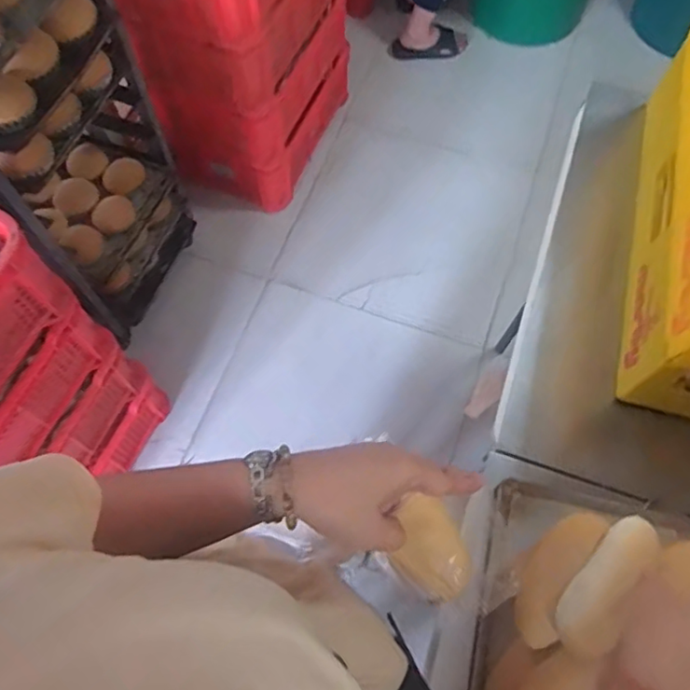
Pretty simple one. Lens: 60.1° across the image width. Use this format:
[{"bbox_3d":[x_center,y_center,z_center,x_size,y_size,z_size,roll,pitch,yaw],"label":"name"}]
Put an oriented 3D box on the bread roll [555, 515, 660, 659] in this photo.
[{"bbox_3d":[0.227,0.204,0.514,0.040,0.041,0.127,35,72,15],"label":"bread roll"}]

